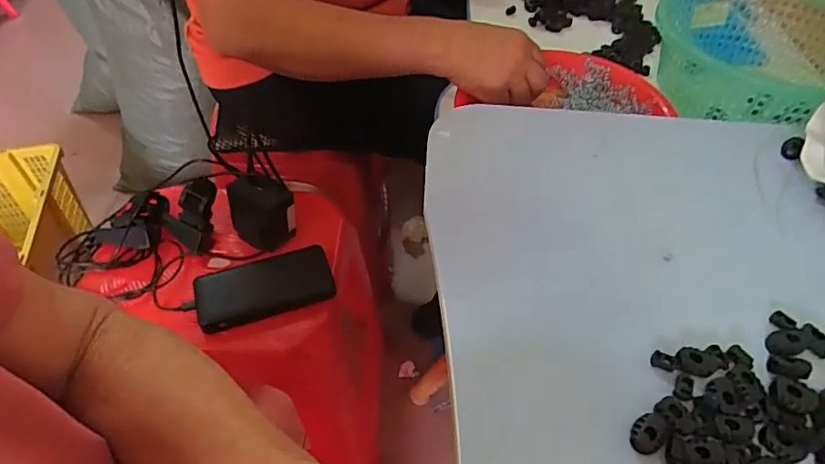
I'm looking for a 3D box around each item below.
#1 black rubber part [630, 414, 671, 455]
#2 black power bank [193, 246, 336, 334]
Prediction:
[{"bbox_3d":[0.130,0.111,0.284,0.017,0.006,0.023,41,74,18],"label":"black rubber part"},{"bbox_3d":[-0.173,0.062,0.602,0.151,0.020,0.079,-16,52,-14],"label":"black power bank"}]

